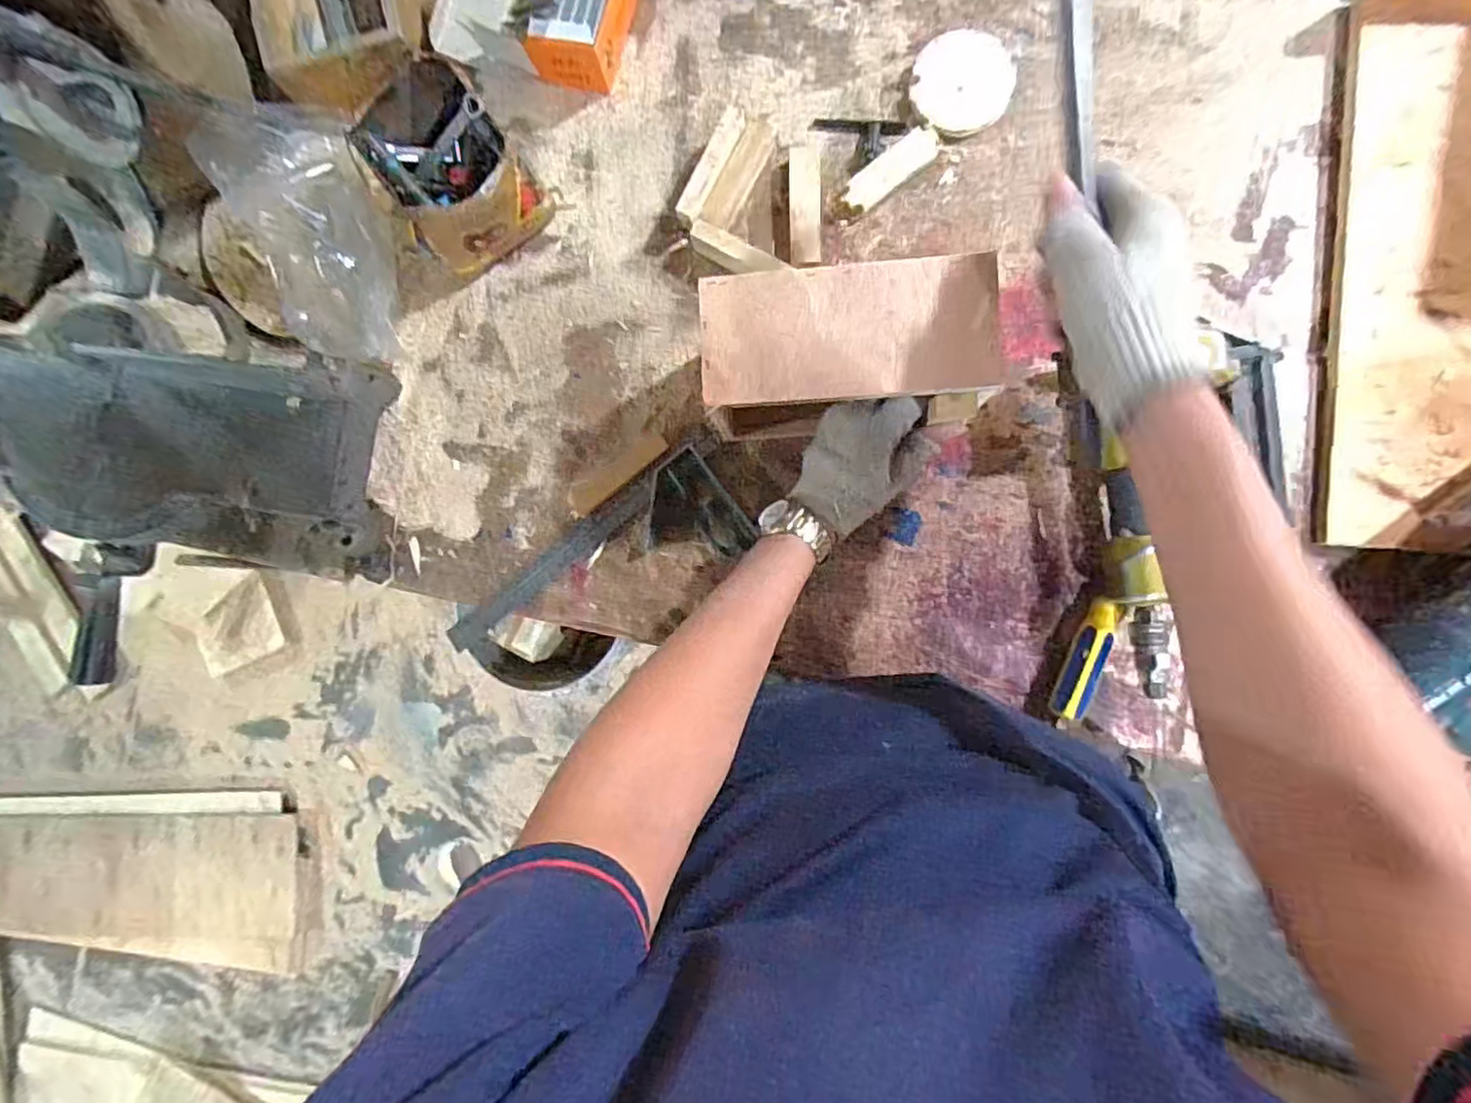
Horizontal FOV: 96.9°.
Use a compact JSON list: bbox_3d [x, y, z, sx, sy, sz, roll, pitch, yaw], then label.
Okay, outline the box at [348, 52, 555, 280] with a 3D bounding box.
[{"bbox_3d":[-0.237,-0.318,0.545,0.107,0.087,0.142,-35,84,4],"label":"box"}]

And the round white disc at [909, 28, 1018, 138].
[{"bbox_3d":[0.183,-0.381,0.528,0.079,0.013,0.077,0,88,7],"label":"round white disc"}]

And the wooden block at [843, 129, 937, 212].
[{"bbox_3d":[0.128,-0.314,0.537,0.082,0.013,0.027,-38,84,4],"label":"wooden block"}]

